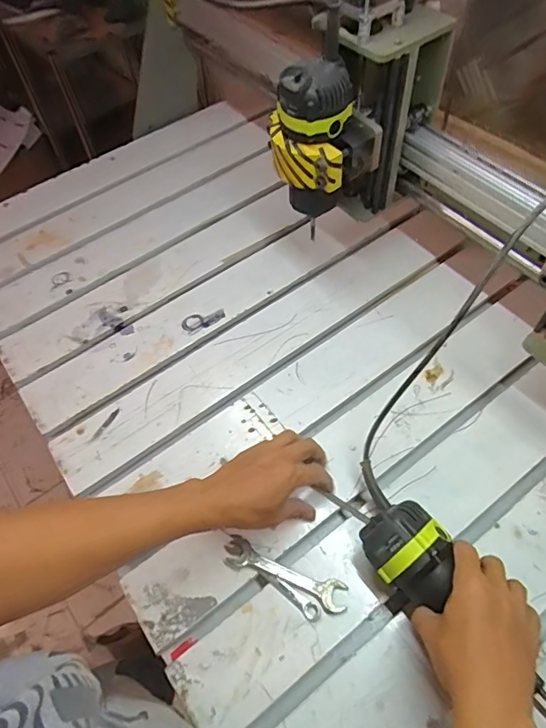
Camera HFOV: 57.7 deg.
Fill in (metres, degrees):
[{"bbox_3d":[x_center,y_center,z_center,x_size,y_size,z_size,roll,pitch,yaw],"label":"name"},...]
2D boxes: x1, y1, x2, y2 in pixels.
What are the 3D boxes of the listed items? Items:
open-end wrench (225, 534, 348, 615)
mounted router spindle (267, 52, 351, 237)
[{"bbox_3d":[0.014,0.228,0.536,0.136,0.006,0.033,18,61,15],"label":"open-end wrench"},{"bbox_3d":[0.042,-0.253,0.567,0.094,0.148,0.085,-2,57,3],"label":"mounted router spindle"}]

